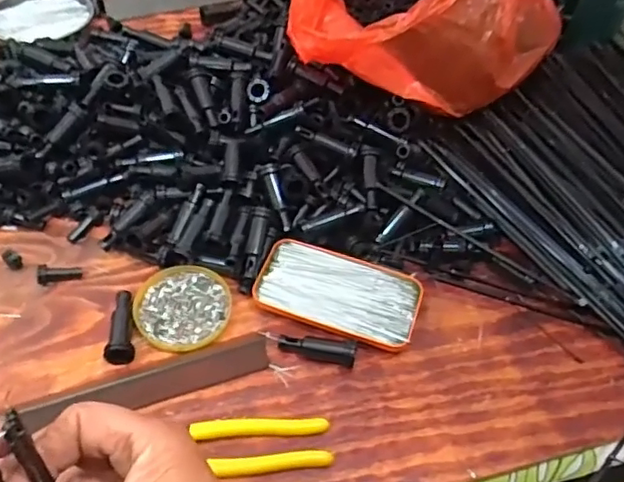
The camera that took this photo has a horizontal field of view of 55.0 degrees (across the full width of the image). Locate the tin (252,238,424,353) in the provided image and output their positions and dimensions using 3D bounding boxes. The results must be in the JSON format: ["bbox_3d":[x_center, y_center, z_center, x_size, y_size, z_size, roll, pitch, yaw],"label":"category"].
[{"bbox_3d":[0.024,0.045,0.538,0.143,0.015,0.074,15,51,9],"label":"tin"}]

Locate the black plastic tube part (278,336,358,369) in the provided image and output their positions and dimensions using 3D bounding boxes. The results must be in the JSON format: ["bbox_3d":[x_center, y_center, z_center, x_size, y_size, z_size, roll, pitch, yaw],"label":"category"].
[{"bbox_3d":[0.005,0.090,0.508,0.066,0.023,0.016,11,51,5],"label":"black plastic tube part"}]

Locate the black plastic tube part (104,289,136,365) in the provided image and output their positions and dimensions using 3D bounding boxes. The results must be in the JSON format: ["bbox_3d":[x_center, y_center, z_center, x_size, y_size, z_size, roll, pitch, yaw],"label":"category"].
[{"bbox_3d":[-0.162,0.069,0.509,0.021,0.018,0.072,-5,51,-8],"label":"black plastic tube part"}]

